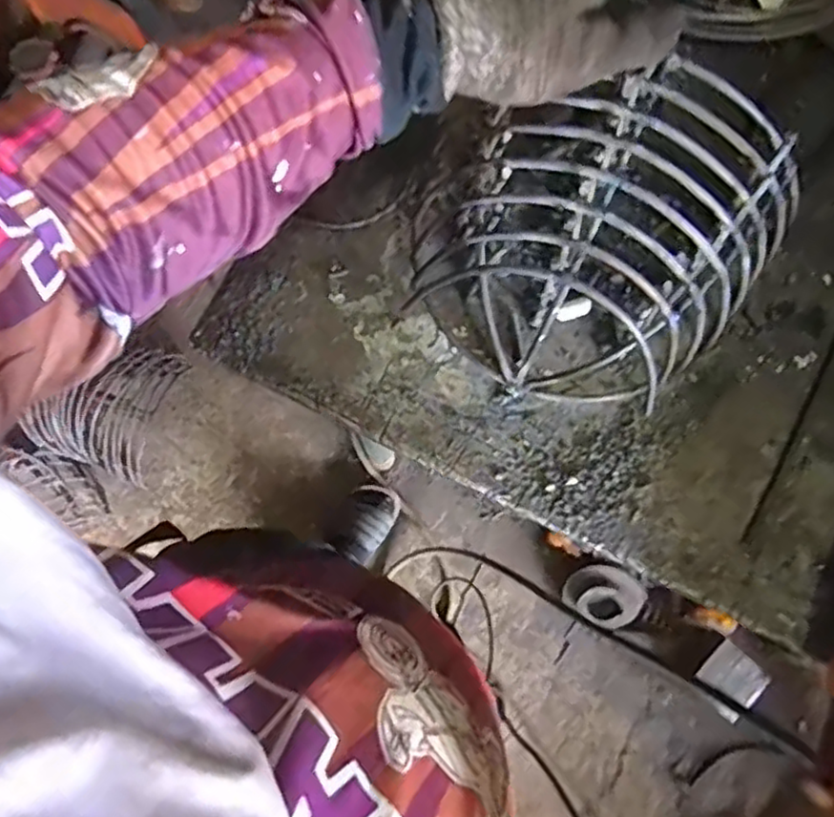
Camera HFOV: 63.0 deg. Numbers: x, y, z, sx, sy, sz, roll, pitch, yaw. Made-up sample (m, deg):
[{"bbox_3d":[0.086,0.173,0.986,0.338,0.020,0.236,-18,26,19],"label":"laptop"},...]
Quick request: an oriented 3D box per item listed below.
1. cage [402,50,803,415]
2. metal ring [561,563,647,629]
[{"bbox_3d":[0.115,-0.111,0.415,0.214,0.106,0.194,-40,81,-6],"label":"cage"},{"bbox_3d":[0.334,0.341,1.234,0.131,0.050,0.127,6,116,13],"label":"metal ring"}]

